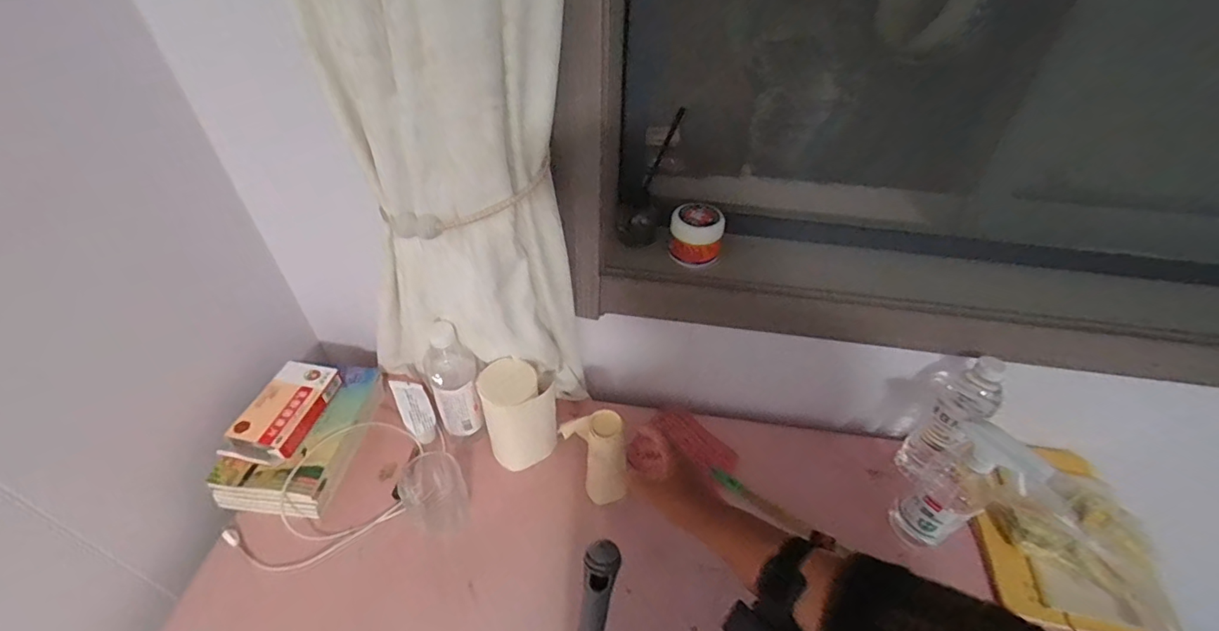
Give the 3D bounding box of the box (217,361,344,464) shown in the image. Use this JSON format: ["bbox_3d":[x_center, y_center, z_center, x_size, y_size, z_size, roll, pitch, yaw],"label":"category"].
[{"bbox_3d":[-0.451,0.131,0.732,0.088,0.033,0.154,11,44,9],"label":"box"}]

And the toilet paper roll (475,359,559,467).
[{"bbox_3d":[-0.121,0.136,0.725,0.097,0.155,0.076,-11,45,-14],"label":"toilet paper roll"}]

